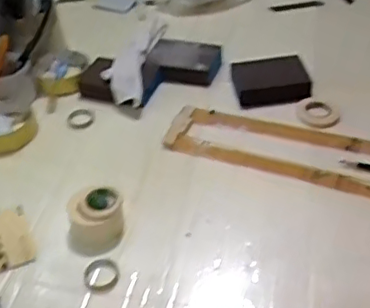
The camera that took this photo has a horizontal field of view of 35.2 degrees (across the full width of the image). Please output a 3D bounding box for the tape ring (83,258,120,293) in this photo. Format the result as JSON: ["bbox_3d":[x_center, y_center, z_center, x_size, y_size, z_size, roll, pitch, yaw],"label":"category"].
[{"bbox_3d":[-0.082,0.121,0.579,0.035,0.008,0.038,-3,42,2],"label":"tape ring"}]

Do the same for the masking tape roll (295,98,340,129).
[{"bbox_3d":[0.166,-0.051,0.730,0.052,0.014,0.052,-3,42,2],"label":"masking tape roll"}]

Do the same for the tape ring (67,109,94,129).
[{"bbox_3d":[-0.137,-0.046,0.763,0.034,0.005,0.033,-3,42,2],"label":"tape ring"}]

